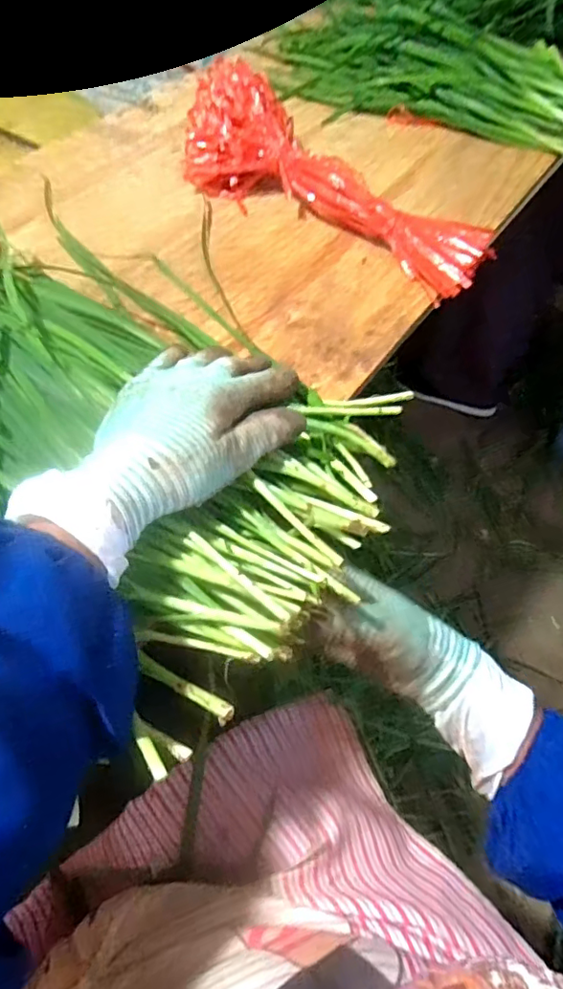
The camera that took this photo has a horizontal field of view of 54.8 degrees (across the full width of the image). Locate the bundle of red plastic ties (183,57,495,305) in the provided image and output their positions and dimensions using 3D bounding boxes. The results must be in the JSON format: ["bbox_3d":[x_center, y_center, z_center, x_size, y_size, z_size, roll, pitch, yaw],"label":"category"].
[{"bbox_3d":[0.042,-0.279,0.483,0.316,0.078,0.096,38,64,20],"label":"bundle of red plastic ties"}]

